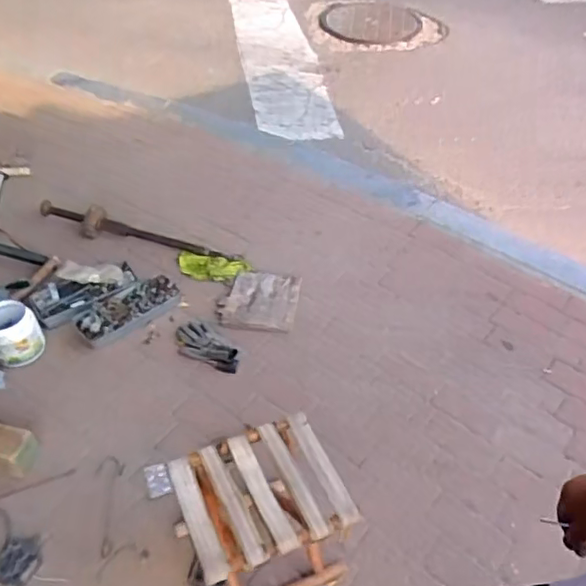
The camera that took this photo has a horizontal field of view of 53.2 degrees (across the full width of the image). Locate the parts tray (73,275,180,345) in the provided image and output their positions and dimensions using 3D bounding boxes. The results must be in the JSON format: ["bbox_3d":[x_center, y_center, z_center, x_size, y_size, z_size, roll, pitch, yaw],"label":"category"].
[{"bbox_3d":[-0.503,0.048,1.796,0.314,0.071,0.133,-32,55,-29],"label":"parts tray"}]

